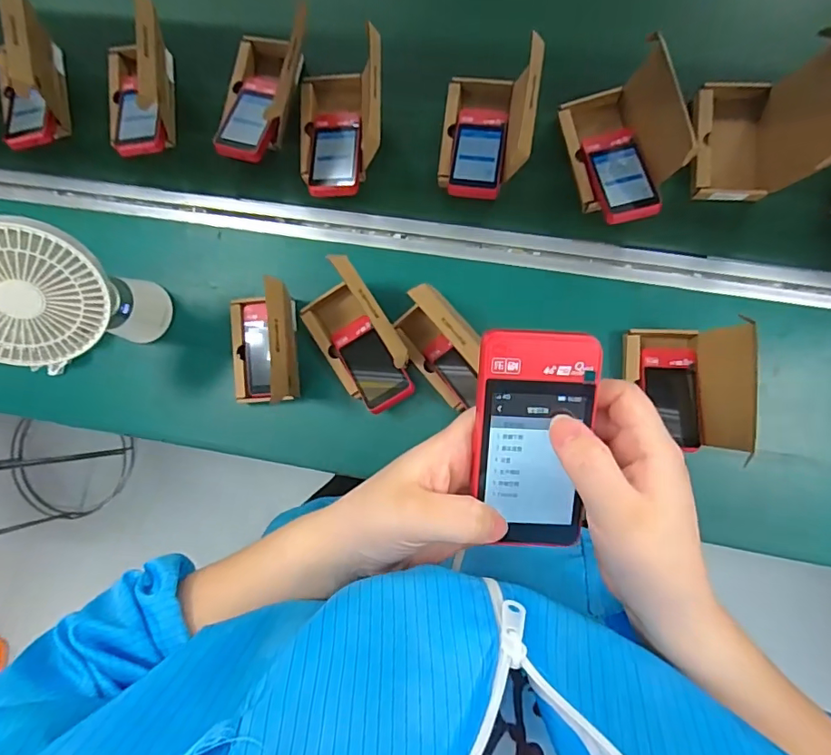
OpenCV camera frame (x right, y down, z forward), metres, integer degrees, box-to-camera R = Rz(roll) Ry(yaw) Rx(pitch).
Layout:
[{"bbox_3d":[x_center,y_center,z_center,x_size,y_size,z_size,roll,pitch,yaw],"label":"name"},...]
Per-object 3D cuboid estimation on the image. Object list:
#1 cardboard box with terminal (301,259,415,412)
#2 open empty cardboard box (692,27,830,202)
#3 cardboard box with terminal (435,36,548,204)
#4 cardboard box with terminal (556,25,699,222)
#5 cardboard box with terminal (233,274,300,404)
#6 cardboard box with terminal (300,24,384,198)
[{"bbox_3d":[-0.073,-0.045,0.623,0.092,0.136,0.166,-33,86,-3],"label":"cardboard box with terminal"},{"bbox_3d":[0.414,-0.311,0.611,0.106,0.114,0.166,9,85,1],"label":"open empty cardboard box"},{"bbox_3d":[0.087,-0.316,0.631,0.103,0.107,0.169,8,85,1],"label":"cardboard box with terminal"},{"bbox_3d":[0.256,-0.287,0.619,0.109,0.106,0.187,-11,85,-1],"label":"cardboard box with terminal"},{"bbox_3d":[-0.192,-0.038,0.631,0.091,0.136,0.137,-3,85,0],"label":"cardboard box with terminal"},{"bbox_3d":[-0.097,-0.331,0.656,0.112,0.119,0.183,0,85,0],"label":"cardboard box with terminal"}]

